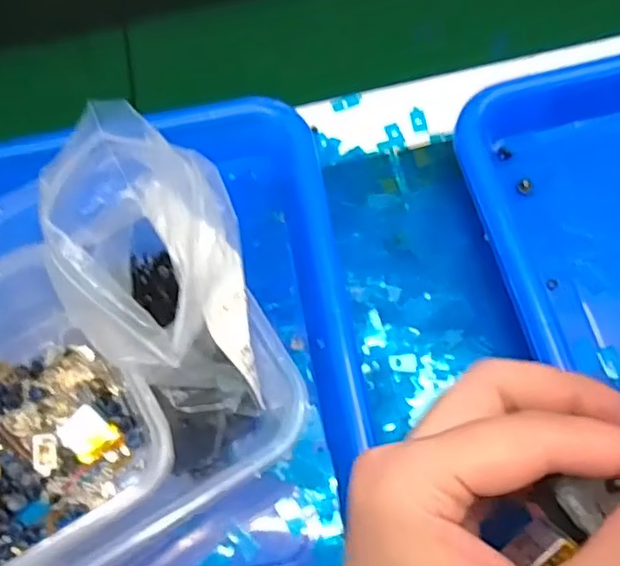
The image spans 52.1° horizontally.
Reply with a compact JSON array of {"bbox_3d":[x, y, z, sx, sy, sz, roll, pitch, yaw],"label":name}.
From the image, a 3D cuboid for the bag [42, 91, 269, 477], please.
[{"bbox_3d":[-0.055,0.003,0.248,0.065,0.099,0.120,-22,66,-10],"label":"bag"}]

